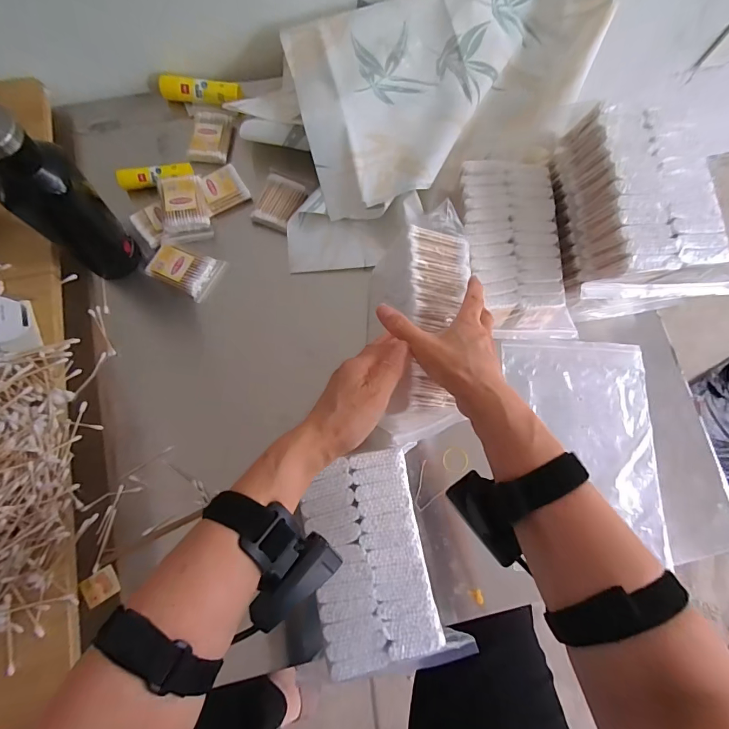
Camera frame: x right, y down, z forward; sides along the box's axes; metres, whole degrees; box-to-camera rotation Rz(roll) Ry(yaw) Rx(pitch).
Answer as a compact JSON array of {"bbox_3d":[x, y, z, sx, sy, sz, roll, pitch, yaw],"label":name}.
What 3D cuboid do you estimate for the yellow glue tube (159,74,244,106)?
[{"bbox_3d":[-0.236,-0.394,0.575,0.113,0.022,0.027,2,76,-2],"label":"yellow glue tube"}]

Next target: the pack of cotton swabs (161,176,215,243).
[{"bbox_3d":[-0.240,-0.209,0.530,0.061,0.017,0.090,-8,76,-4],"label":"pack of cotton swabs"}]

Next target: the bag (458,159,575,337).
[{"bbox_3d":[0.185,-0.143,0.521,0.131,0.081,0.231,-8,76,-4],"label":"bag"}]

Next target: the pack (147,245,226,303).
[{"bbox_3d":[-0.238,-0.129,0.531,0.081,0.017,0.062,29,77,5],"label":"pack"}]

